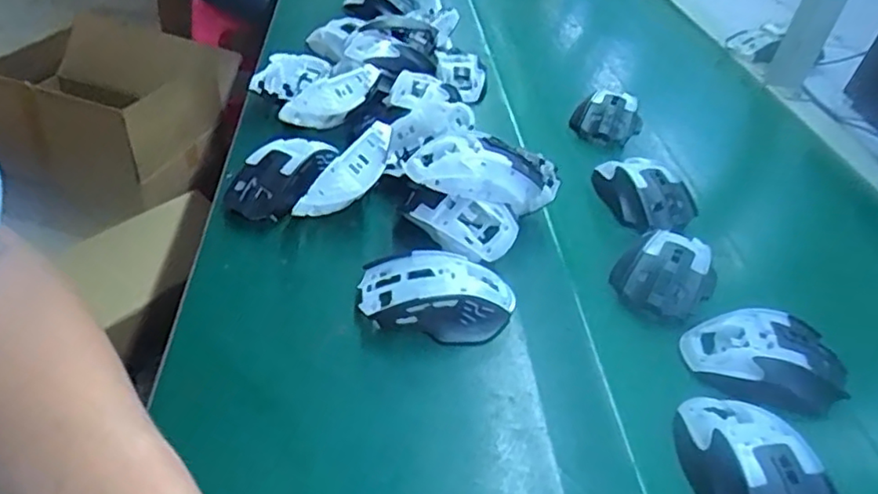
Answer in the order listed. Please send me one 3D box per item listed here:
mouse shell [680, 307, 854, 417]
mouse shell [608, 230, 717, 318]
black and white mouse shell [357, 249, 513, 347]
[{"bbox_3d":[0.246,0.080,0.461,0.120,0.033,0.062,14,39,6],"label":"mouse shell"},{"bbox_3d":[0.189,0.020,0.522,0.073,0.031,0.080,32,44,25],"label":"mouse shell"},{"bbox_3d":[-0.001,0.034,0.459,0.116,0.034,0.066,8,39,-3],"label":"black and white mouse shell"}]

